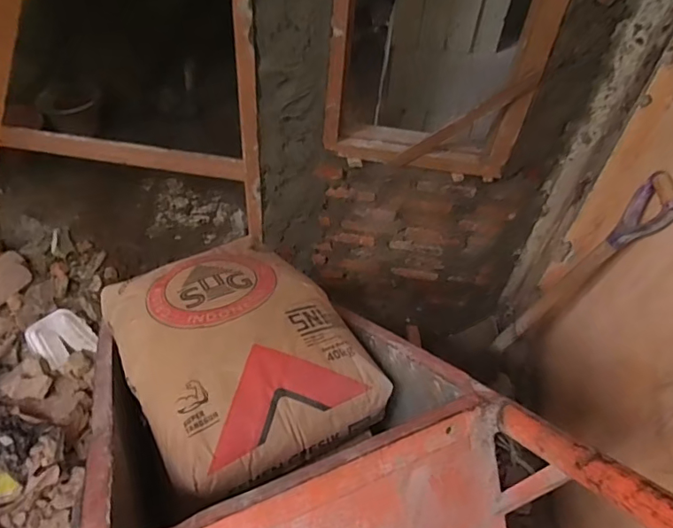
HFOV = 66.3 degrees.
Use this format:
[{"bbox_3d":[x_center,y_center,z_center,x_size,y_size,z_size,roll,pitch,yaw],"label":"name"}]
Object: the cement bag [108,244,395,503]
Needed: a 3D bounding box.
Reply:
[{"bbox_3d":[-0.205,0.120,0.955,0.377,0.120,0.544,-26,52,-20],"label":"cement bag"}]

